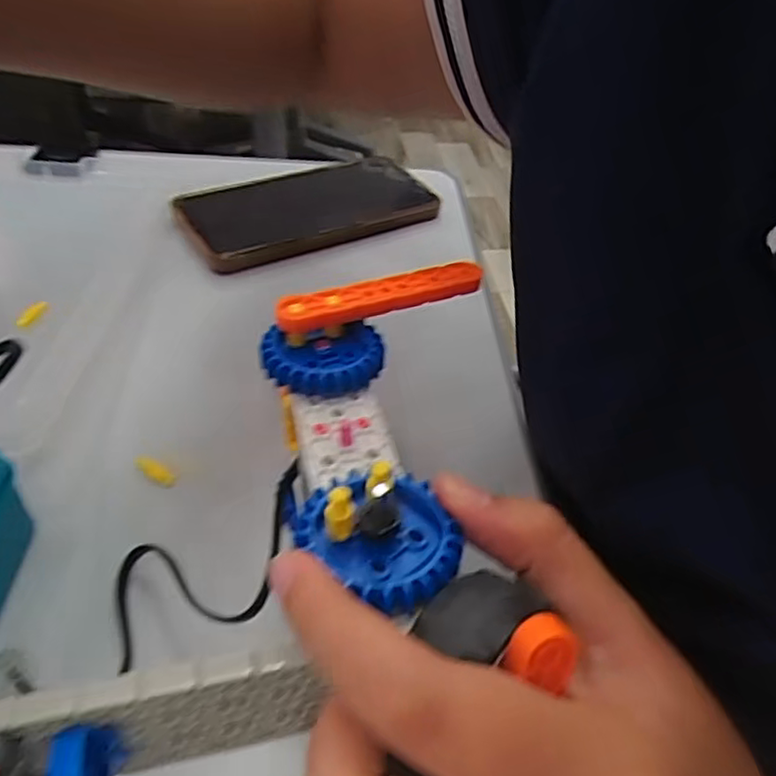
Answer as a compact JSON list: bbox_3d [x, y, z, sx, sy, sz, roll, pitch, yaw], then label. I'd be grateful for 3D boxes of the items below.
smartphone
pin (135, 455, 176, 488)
[{"bbox_3d":[-0.051,-0.115,0.416,0.160,0.018,0.074,-22,50,-24],"label":"smartphone"},{"bbox_3d":[-0.094,0.033,0.261,0.019,0.004,0.007,27,49,23],"label":"pin"}]

